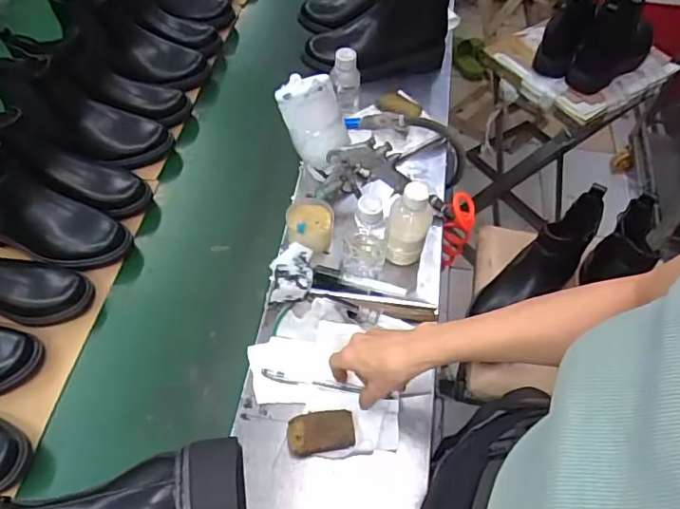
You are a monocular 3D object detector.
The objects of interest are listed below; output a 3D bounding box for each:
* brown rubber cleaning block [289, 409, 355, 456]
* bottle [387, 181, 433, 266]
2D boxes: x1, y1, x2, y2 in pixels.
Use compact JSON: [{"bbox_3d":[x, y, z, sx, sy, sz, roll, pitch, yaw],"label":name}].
[{"bbox_3d":[-0.021,0.201,0.609,0.075,0.018,0.045,-9,56,-8],"label":"brown rubber cleaning block"},{"bbox_3d":[0.092,-0.033,0.717,0.051,0.134,0.044,15,56,8],"label":"bottle"}]

